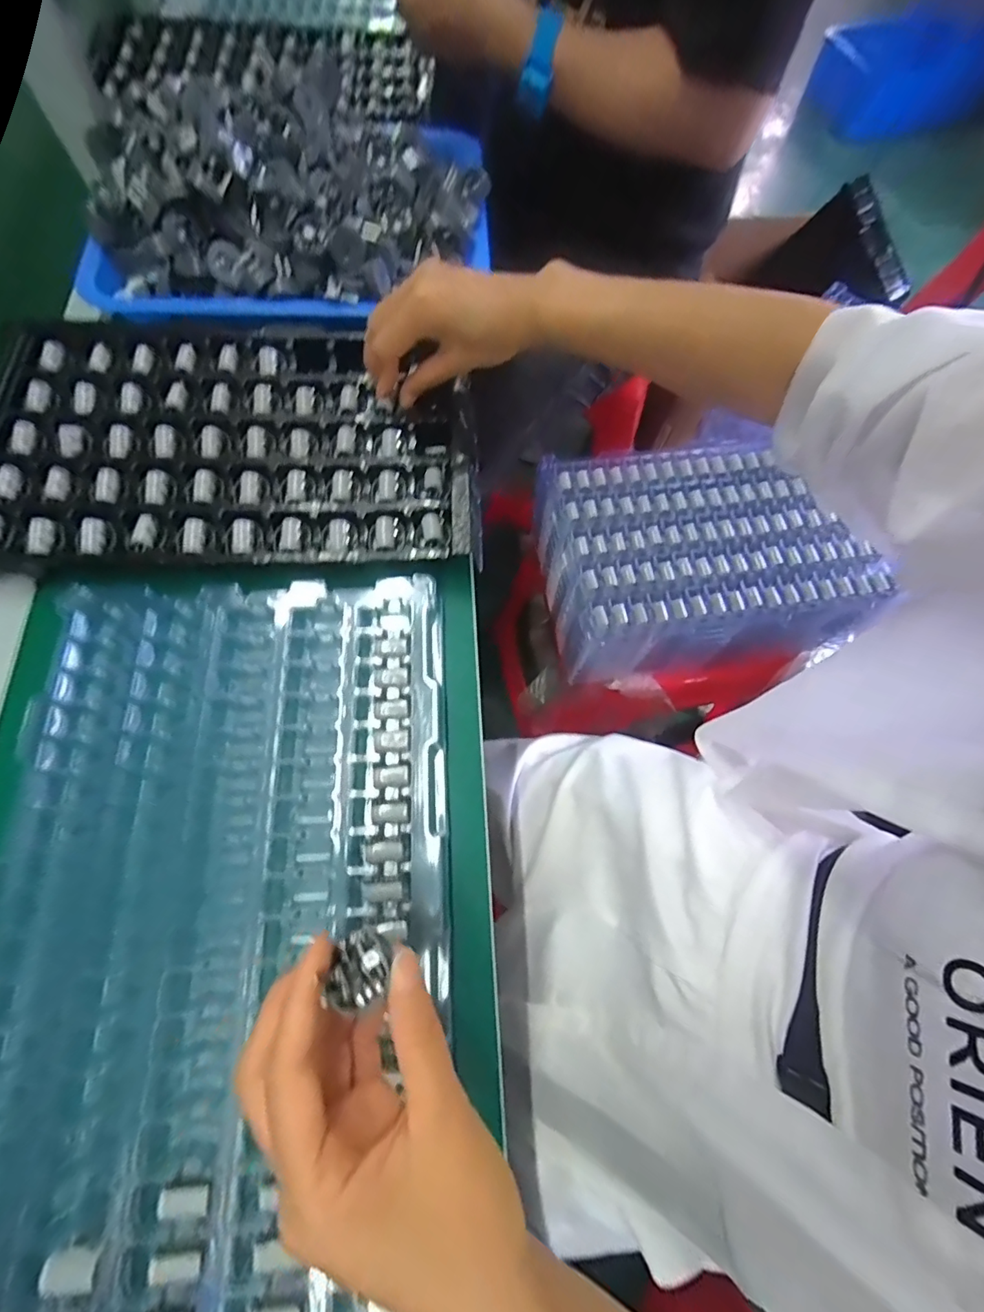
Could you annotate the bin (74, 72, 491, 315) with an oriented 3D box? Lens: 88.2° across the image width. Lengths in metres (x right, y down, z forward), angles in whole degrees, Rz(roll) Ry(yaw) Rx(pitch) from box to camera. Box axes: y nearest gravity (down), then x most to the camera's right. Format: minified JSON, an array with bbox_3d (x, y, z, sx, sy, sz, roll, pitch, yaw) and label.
[{"bbox_3d":[-0.165,-0.389,0.414,0.314,0.077,0.225,-1,69,-1],"label":"bin"}]

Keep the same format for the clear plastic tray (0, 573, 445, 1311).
[{"bbox_3d":[-0.145,0.125,0.268,0.233,0.021,0.370,-2,69,-2],"label":"clear plastic tray"}]

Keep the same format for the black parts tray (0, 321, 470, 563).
[{"bbox_3d":[-0.191,-0.158,0.366,0.339,0.024,0.206,-3,69,-2],"label":"black parts tray"}]

